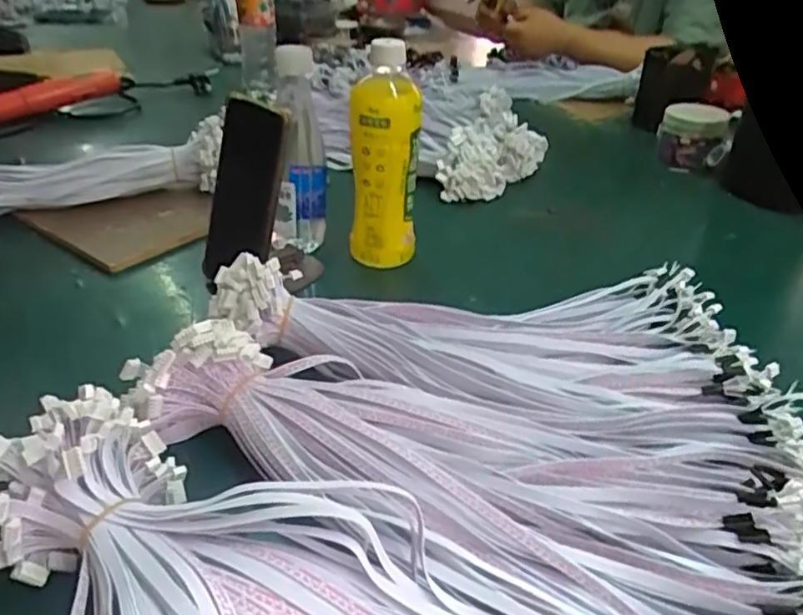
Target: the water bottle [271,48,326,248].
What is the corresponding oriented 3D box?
[{"bbox_3d":[-0.106,-0.149,0.638,0.058,0.198,0.075,-2,33,-6],"label":"water bottle"}]

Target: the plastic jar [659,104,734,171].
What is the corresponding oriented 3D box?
[{"bbox_3d":[0.383,-0.222,0.853,0.075,0.079,0.057,-3,33,2],"label":"plastic jar"}]

